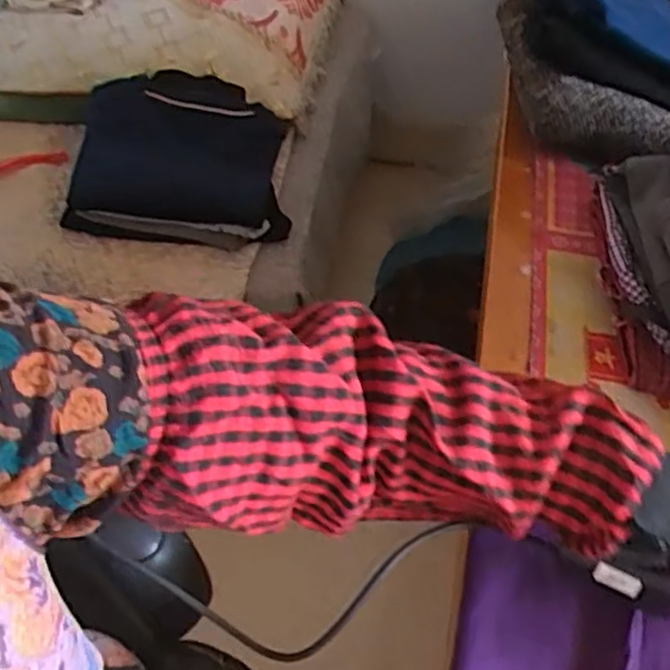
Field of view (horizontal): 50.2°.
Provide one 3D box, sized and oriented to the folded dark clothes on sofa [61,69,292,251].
[{"bbox_3d":[-0.221,-0.242,1.009,0.300,0.146,0.212,-3,53,-4],"label":"folded dark clothes on sofa"}]

